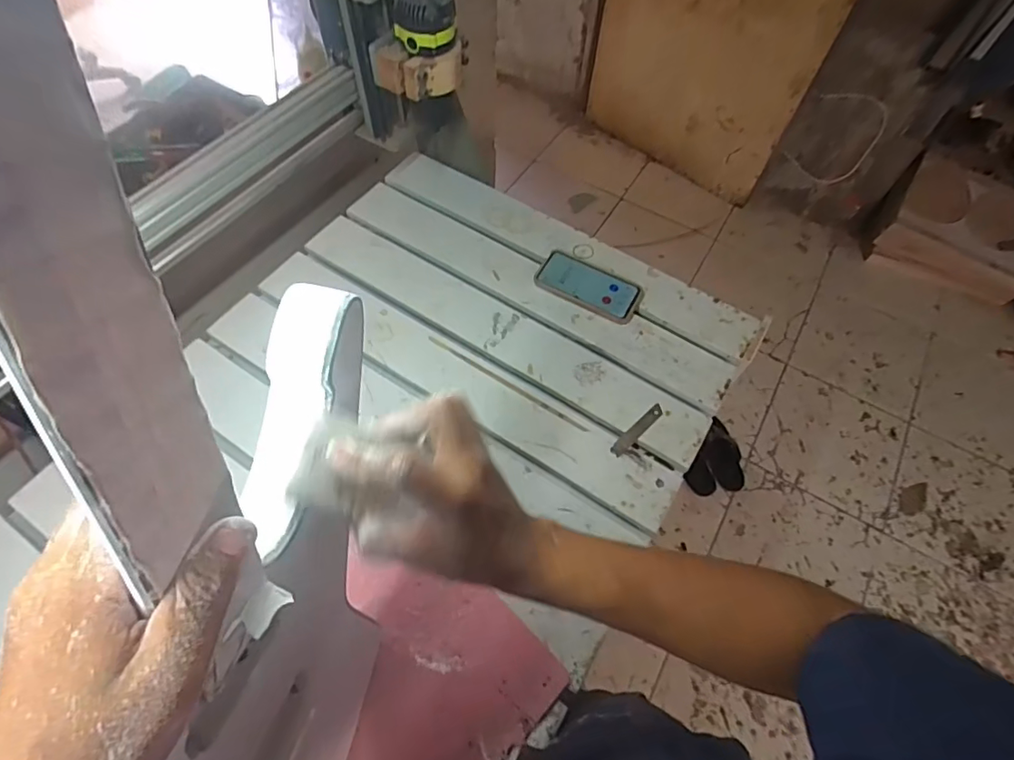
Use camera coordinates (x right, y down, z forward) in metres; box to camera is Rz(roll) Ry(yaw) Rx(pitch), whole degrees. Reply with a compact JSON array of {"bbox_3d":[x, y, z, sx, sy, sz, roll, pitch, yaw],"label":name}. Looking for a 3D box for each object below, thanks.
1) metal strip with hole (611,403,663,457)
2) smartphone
[{"bbox_3d":[0.183,0.070,0.740,0.101,0.005,0.021,-37,69,-22],"label":"metal strip with hole"},{"bbox_3d":[0.132,-0.152,0.854,0.165,0.013,0.089,26,67,13],"label":"smartphone"}]

